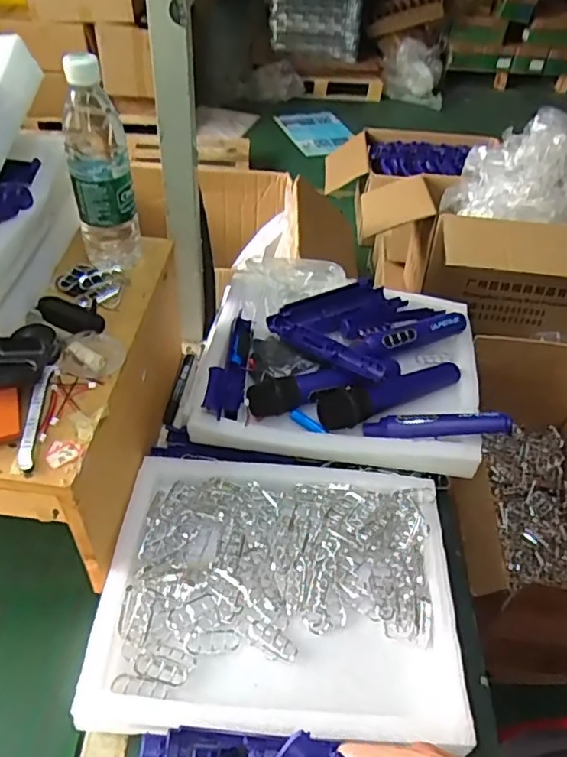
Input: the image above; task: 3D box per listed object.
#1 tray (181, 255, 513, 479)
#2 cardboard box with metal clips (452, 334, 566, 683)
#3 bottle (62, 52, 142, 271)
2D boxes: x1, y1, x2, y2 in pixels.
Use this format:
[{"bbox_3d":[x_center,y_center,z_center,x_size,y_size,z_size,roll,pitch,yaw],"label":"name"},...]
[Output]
[{"bbox_3d":[0.075,-0.030,0.811,0.377,0.081,0.325,5,45,1],"label":"tray"},{"bbox_3d":[0.462,0.217,1.068,0.327,0.304,0.509,8,45,3],"label":"cardboard box with metal clips"},{"bbox_3d":[-0.199,-0.223,0.643,0.063,0.225,0.056,-9,46,-13],"label":"bottle"}]

